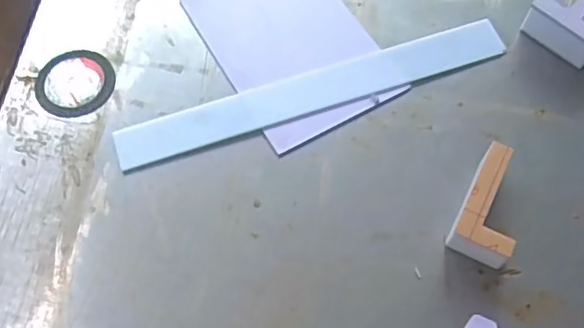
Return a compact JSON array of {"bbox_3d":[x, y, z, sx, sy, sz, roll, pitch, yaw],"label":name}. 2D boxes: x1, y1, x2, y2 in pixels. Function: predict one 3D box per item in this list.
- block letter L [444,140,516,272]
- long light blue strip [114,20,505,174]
[{"bbox_3d":[0.199,0.040,0.600,0.056,0.046,0.112,23,65,11],"label":"block letter L"},{"bbox_3d":[0.025,-0.080,0.683,0.441,0.008,0.054,-18,68,-6],"label":"long light blue strip"}]

